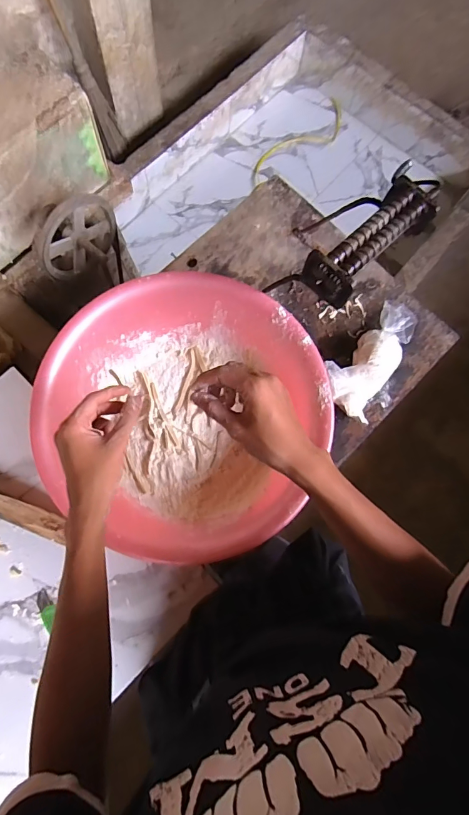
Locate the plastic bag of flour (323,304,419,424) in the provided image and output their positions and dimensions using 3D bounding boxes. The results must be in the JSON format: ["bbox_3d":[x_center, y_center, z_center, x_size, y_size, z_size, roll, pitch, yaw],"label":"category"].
[{"bbox_3d":[0.249,-0.083,0.696,0.113,0.074,0.219,43,77,11],"label":"plastic bag of flour"}]

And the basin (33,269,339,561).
[{"bbox_3d":[-0.067,0.008,0.626,0.397,0.122,0.380,0,74,-1],"label":"basin"}]

